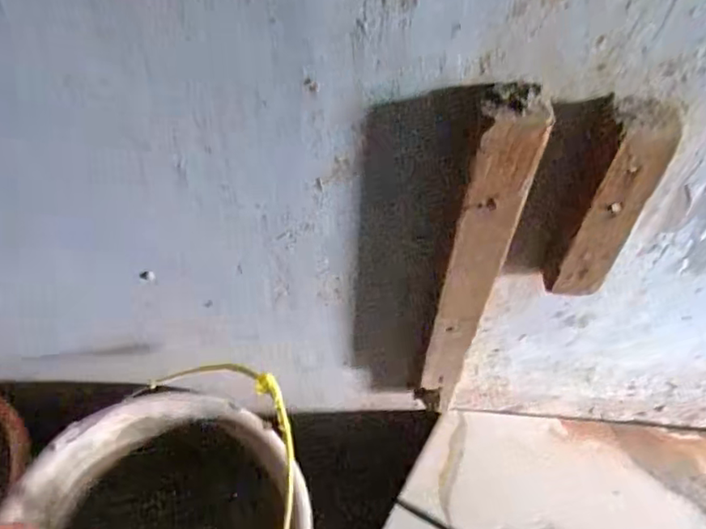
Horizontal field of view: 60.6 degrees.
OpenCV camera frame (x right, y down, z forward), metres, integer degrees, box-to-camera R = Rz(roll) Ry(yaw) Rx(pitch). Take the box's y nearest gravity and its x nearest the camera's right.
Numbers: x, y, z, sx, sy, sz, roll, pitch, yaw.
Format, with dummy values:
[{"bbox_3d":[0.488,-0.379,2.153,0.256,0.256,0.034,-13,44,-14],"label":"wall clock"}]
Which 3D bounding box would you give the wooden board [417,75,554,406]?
[{"bbox_3d":[0.085,0.023,0.452,0.036,0.355,0.018,6,52,2],"label":"wooden board"}]

